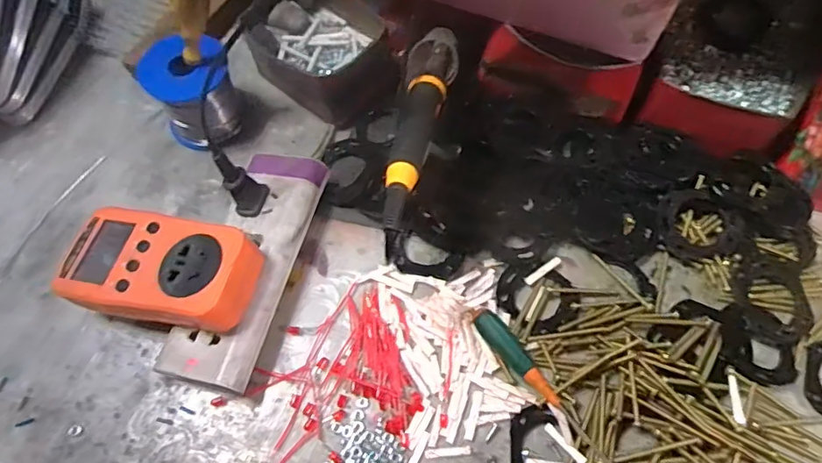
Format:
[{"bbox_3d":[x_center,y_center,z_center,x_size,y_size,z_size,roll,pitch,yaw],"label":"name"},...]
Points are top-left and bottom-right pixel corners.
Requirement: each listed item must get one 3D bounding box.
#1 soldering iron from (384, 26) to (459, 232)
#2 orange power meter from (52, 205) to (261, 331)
[{"bbox_3d":[0.005,-0.075,0.326,0.029,0.022,0.204,9,45,5],"label":"soldering iron"},{"bbox_3d":[-0.160,0.023,0.331,0.127,0.040,0.072,11,68,6],"label":"orange power meter"}]

